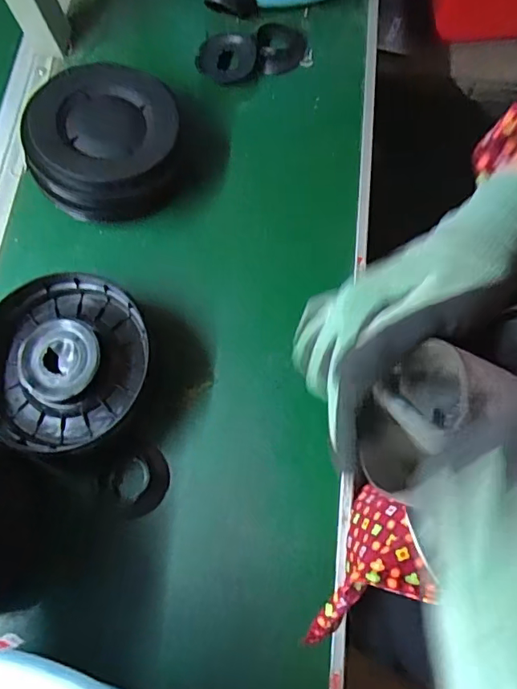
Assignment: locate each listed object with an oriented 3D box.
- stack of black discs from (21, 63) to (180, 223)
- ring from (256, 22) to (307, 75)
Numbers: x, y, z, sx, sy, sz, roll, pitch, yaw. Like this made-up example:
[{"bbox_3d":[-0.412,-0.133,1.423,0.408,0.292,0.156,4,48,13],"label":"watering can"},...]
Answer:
[{"bbox_3d":[-0.138,-0.183,0.458,0.131,0.065,0.130,-17,72,-3],"label":"stack of black discs"},{"bbox_3d":[0.025,-0.318,0.525,0.051,0.014,0.062,-5,72,1],"label":"ring"}]

